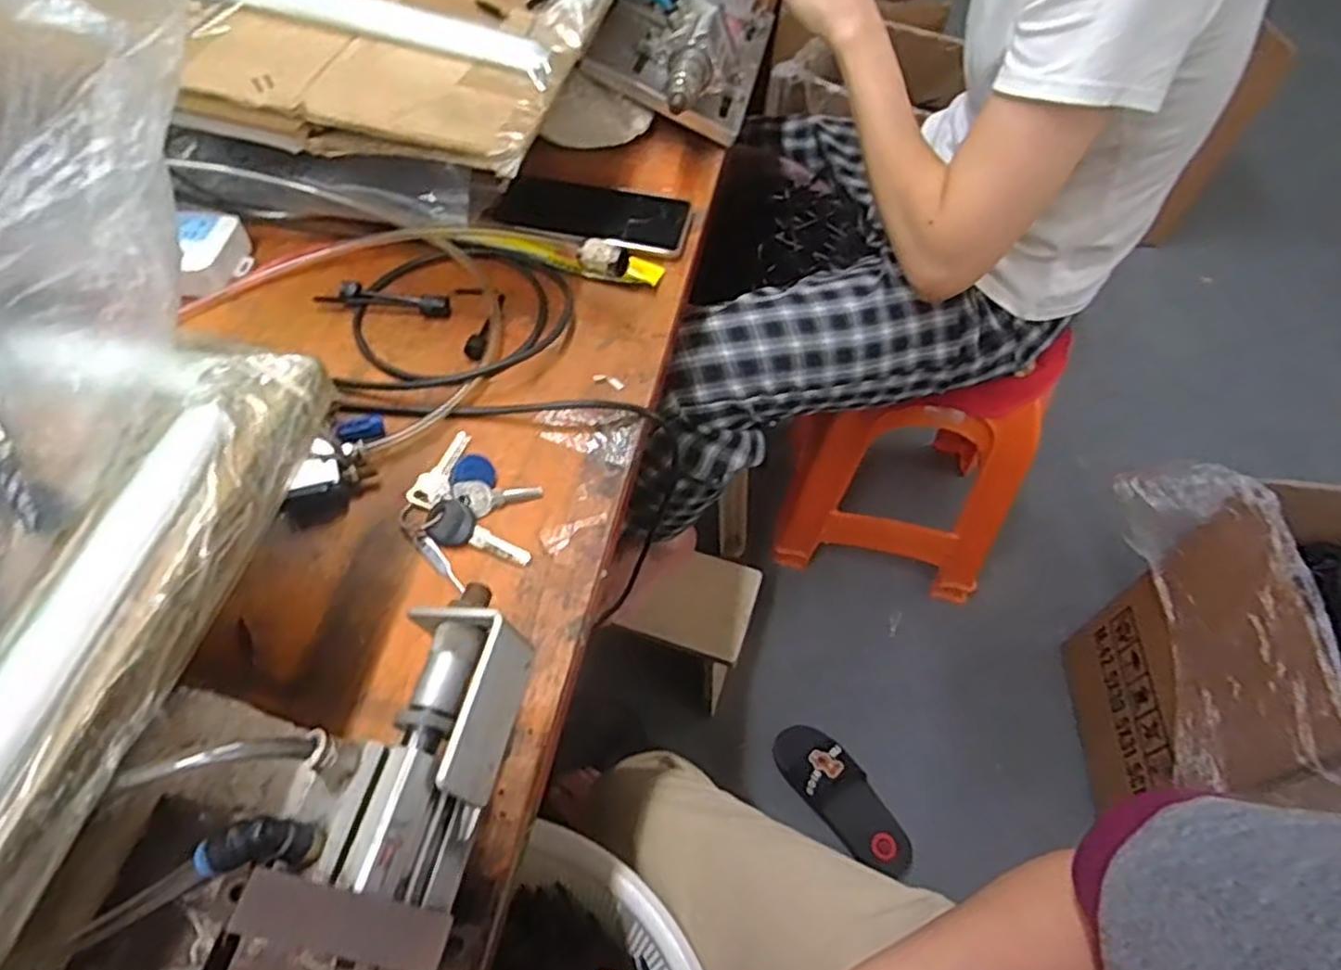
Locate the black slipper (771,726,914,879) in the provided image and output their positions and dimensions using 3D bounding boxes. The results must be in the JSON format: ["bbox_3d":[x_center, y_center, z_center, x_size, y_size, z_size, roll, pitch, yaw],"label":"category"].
[{"bbox_3d":[0.247,0.442,1.038,0.088,0.068,0.234,-35,63,-23],"label":"black slipper"}]

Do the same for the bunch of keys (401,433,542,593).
[{"bbox_3d":[-0.127,0.015,0.457,0.095,0.011,0.078,35,62,21],"label":"bunch of keys"}]

